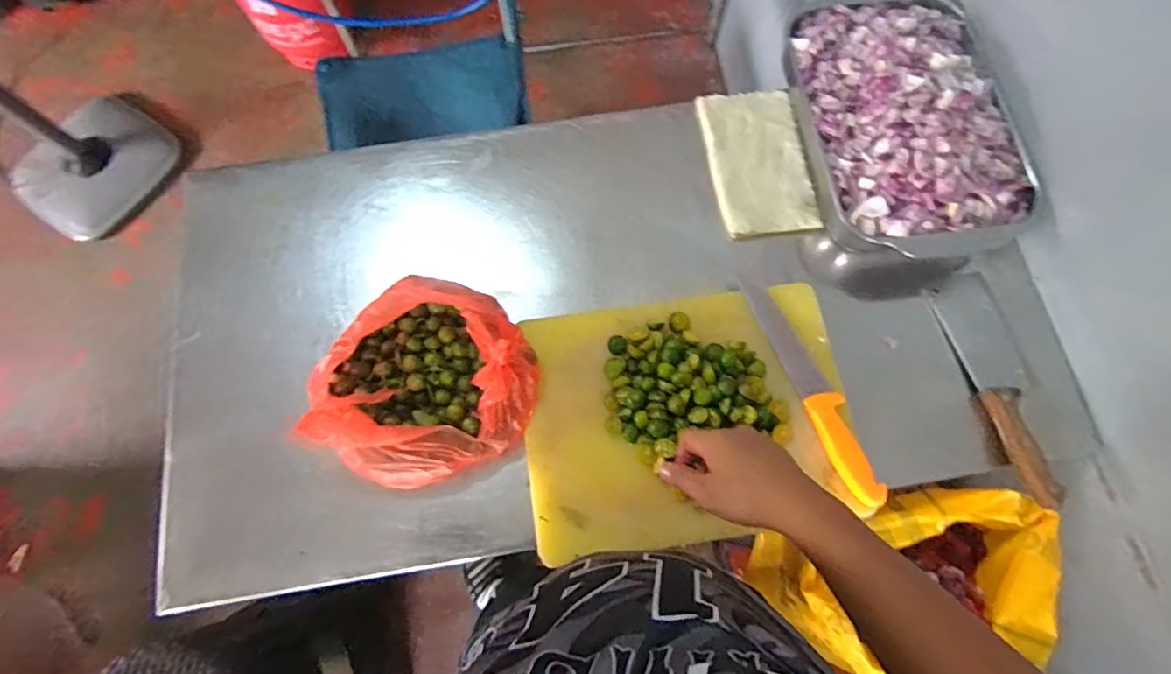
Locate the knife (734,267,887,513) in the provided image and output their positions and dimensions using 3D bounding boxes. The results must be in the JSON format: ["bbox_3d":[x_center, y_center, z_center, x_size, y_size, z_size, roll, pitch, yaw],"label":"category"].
[{"bbox_3d":[0.282,0.059,0.701,0.045,0.014,0.309,-21,73,-6],"label":"knife"}]

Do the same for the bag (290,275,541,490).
[{"bbox_3d":[-0.193,0.060,0.689,0.229,0.094,0.252,42,77,13],"label":"bag"}]

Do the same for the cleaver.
[{"bbox_3d":[0.538,0.054,0.717,0.082,0.021,0.299,-20,61,14],"label":"cleaver"}]

